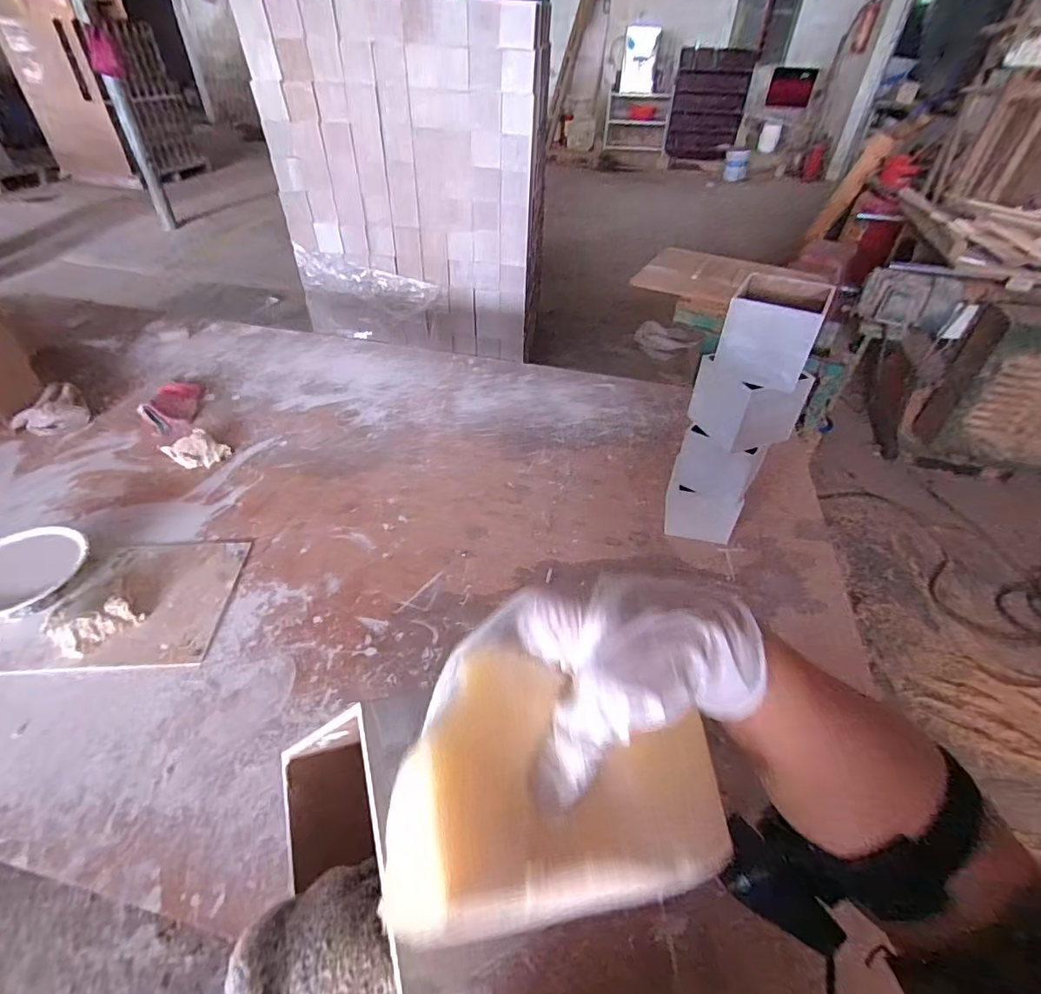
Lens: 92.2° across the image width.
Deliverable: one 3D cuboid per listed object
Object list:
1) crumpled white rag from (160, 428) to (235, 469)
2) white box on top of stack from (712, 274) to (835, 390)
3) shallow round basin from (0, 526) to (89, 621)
[{"bbox_3d":[-0.665,-0.099,1.033,0.094,0.034,0.090,28,48,22],"label":"crumpled white rag"},{"bbox_3d":[0.346,-0.232,0.694,0.118,0.099,0.130,22,46,20],"label":"white box on top of stack"},{"bbox_3d":[-0.762,0.125,0.767,0.143,0.063,0.161,15,44,13],"label":"shallow round basin"}]

